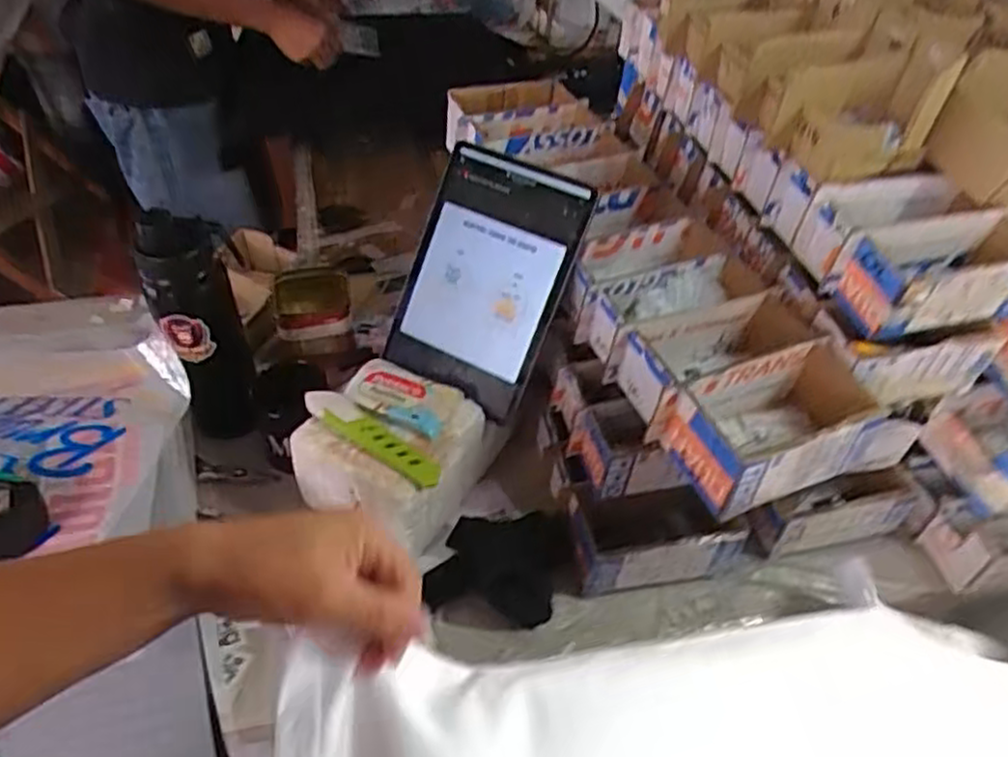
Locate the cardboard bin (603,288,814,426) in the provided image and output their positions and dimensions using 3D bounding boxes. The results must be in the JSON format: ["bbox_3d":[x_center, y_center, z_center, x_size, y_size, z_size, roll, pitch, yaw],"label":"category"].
[{"bbox_3d":[0.200,-0.019,0.703,0.193,0.079,0.076,-17,51,-20],"label":"cardboard bin"}]

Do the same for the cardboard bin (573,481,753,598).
[{"bbox_3d":[0.148,0.153,0.742,0.158,0.084,0.086,-5,48,-10],"label":"cardboard bin"}]

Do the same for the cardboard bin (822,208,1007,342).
[{"bbox_3d":[0.392,-0.085,0.679,0.179,0.087,0.076,-10,49,-14],"label":"cardboard bin"}]

